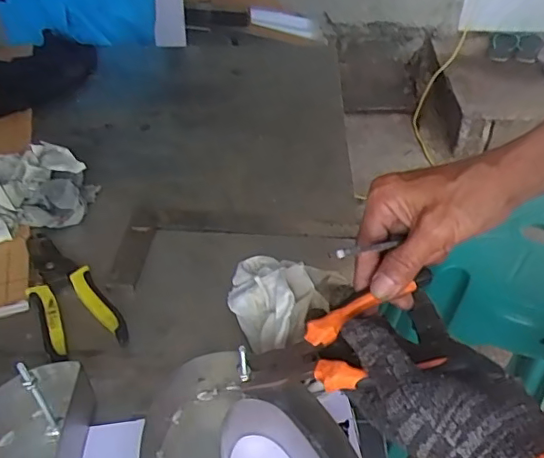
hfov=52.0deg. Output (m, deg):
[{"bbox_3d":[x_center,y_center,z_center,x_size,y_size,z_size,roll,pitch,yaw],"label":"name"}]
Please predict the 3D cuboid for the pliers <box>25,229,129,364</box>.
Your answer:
[{"bbox_3d":[-0.196,0.052,0.525,0.063,0.010,0.174,-21,46,-23],"label":"pliers"}]

